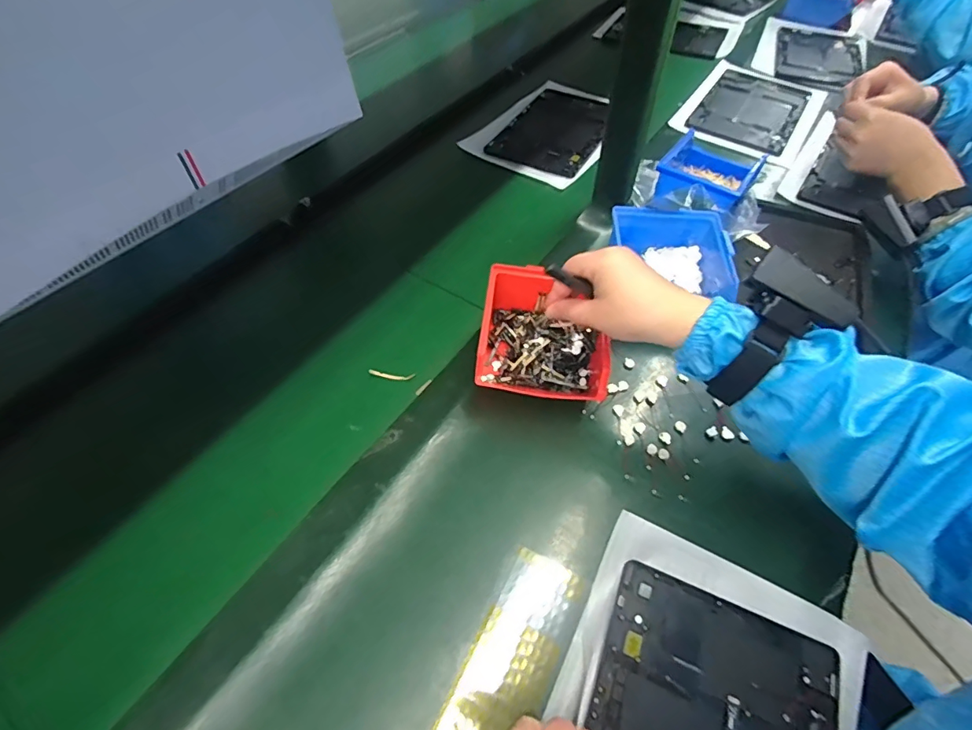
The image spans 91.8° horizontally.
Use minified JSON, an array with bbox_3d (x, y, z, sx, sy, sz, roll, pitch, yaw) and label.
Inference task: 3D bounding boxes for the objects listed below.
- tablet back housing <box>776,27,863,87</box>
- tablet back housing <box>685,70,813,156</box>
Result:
[{"bbox_3d":[0.652,-0.606,0.922,0.146,0.014,0.234,16,53,16],"label":"tablet back housing"},{"bbox_3d":[0.450,-0.435,0.797,0.152,0.006,0.225,26,56,22],"label":"tablet back housing"}]

